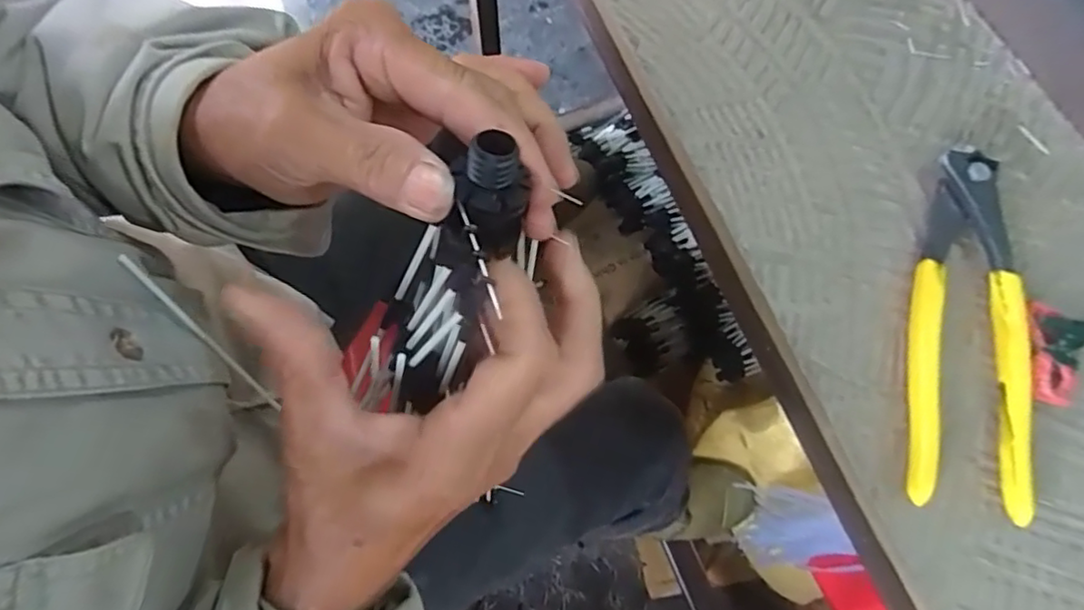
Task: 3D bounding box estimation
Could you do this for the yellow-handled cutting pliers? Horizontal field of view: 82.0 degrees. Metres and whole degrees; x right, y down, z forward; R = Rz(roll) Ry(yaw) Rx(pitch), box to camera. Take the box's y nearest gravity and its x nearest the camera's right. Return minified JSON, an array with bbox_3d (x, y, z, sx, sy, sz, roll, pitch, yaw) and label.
[{"bbox_3d":[0.188,0.008,0.276,0.043,0.014,0.159,8,74,1],"label":"yellow-handled cutting pliers"}]

